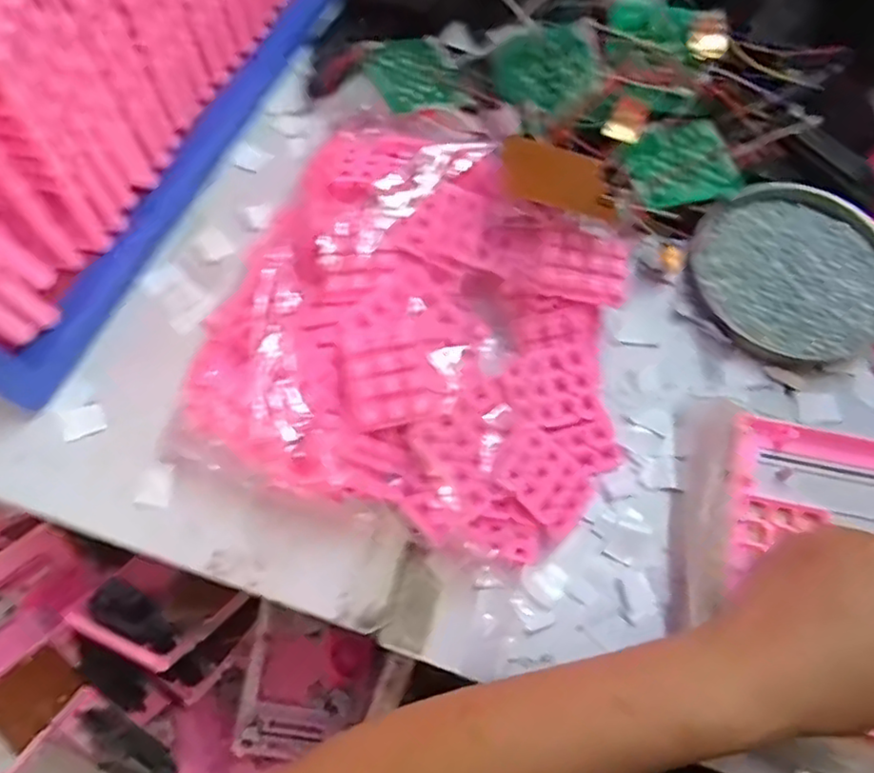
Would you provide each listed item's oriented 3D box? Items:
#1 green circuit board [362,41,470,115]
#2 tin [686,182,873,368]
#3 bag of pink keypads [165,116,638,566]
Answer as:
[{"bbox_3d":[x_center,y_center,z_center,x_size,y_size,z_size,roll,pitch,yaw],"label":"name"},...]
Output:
[{"bbox_3d":[-0.017,-0.226,0.497,0.061,0.006,0.069,-20,68,-15],"label":"green circuit board"},{"bbox_3d":[0.251,-0.080,0.473,0.138,0.015,0.130,-1,69,1],"label":"tin"},{"bbox_3d":[0.003,-0.034,0.430,0.248,0.063,0.250,20,71,9],"label":"bag of pink keypads"}]

